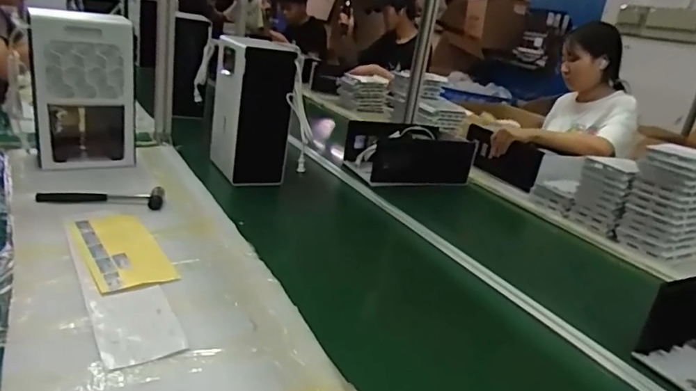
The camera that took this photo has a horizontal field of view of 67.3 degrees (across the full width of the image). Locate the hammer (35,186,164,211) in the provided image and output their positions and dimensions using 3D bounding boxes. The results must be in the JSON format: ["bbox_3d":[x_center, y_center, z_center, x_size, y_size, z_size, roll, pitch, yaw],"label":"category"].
[{"bbox_3d":[-0.509,0.005,1.080,0.243,0.030,0.054,6,20,-9],"label":"hammer"}]

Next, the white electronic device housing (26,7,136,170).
[{"bbox_3d":[-0.648,-0.269,1.280,0.204,0.341,0.305,-3,23,-30],"label":"white electronic device housing"}]

